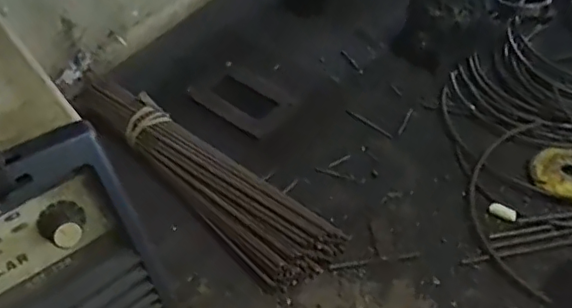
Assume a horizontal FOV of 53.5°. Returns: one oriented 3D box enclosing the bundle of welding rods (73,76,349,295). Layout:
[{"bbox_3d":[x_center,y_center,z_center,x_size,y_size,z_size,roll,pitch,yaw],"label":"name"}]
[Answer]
[{"bbox_3d":[-0.093,0.002,0.611,0.093,0.044,0.357,-36,55,-24],"label":"bundle of welding rods"}]

